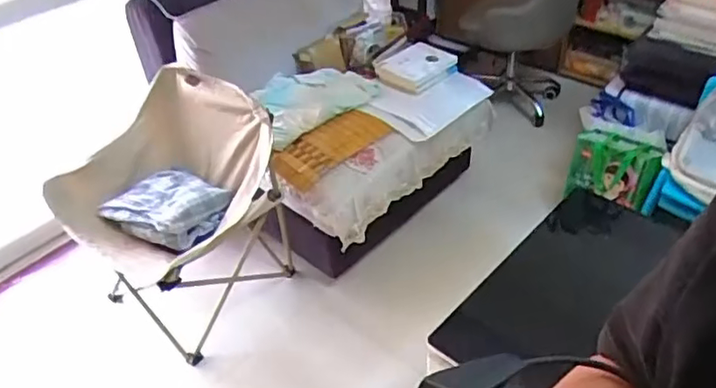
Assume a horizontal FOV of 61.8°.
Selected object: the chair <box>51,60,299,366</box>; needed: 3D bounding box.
[{"bbox_3d":[-0.524,0.042,1.767,0.518,0.605,0.528,30,51,34],"label":"chair"}]

